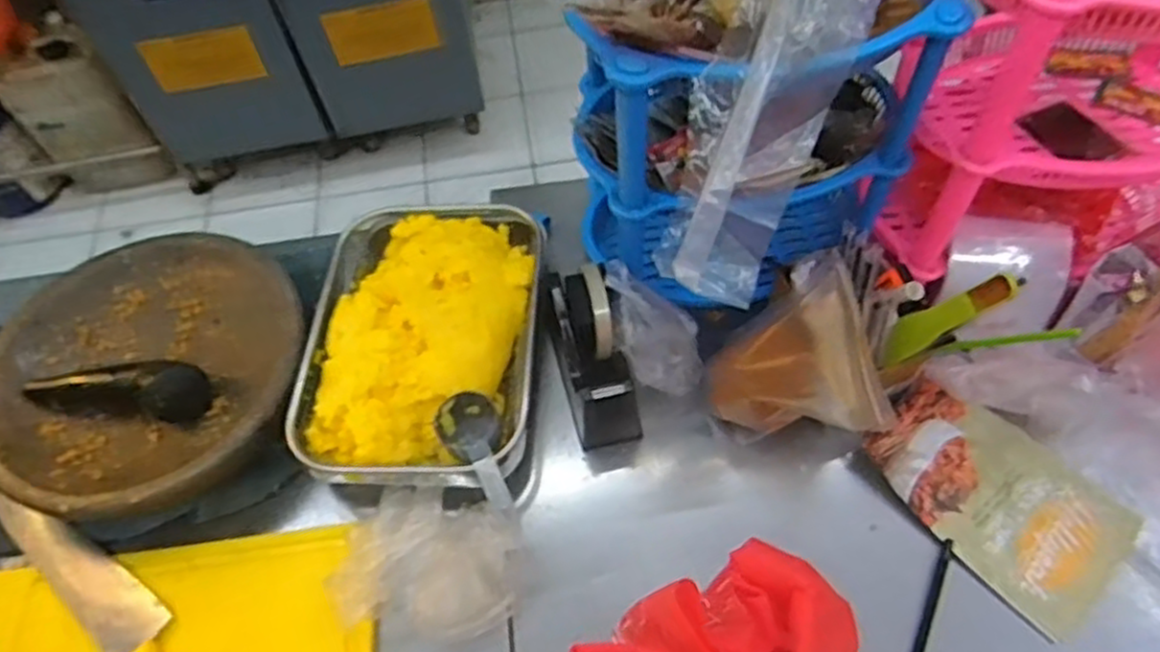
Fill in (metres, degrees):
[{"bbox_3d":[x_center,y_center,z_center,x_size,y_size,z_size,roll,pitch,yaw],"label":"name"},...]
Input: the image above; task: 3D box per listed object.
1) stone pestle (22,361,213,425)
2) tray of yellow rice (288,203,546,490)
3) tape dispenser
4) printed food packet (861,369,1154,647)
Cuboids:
[{"bbox_3d":[-0.423,0.054,0.689,0.170,0.048,0.056,8,58,9],"label":"stone pestle"},{"bbox_3d":[-0.144,0.007,0.728,0.211,0.063,0.301,0,57,4],"label":"tray of yellow rice"},{"bbox_3d":[0.008,0.026,0.688,0.063,0.117,0.146,-15,58,-6],"label":"tape dispenser"},{"bbox_3d":[0.352,0.138,0.633,0.133,0.031,0.202,-40,68,-15],"label":"printed food packet"}]

